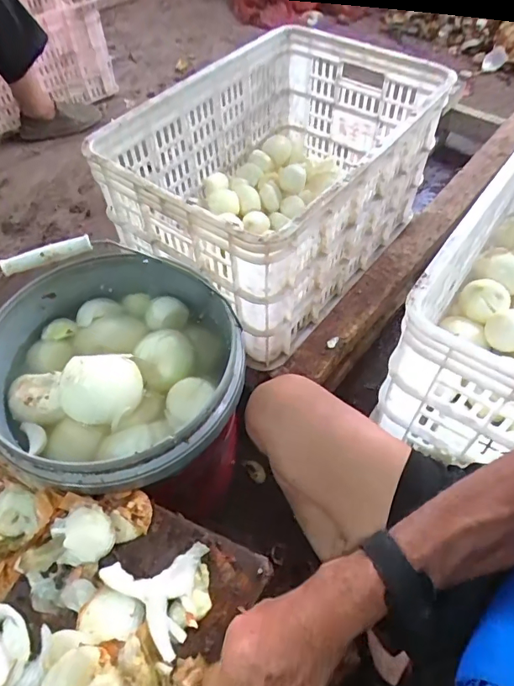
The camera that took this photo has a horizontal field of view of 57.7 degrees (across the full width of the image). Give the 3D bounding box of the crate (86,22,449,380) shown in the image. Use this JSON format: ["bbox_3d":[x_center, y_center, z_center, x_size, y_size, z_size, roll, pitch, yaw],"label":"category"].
[{"bbox_3d":[0.037,-0.275,0.809,0.342,0.303,0.524,33,61,23],"label":"crate"}]

